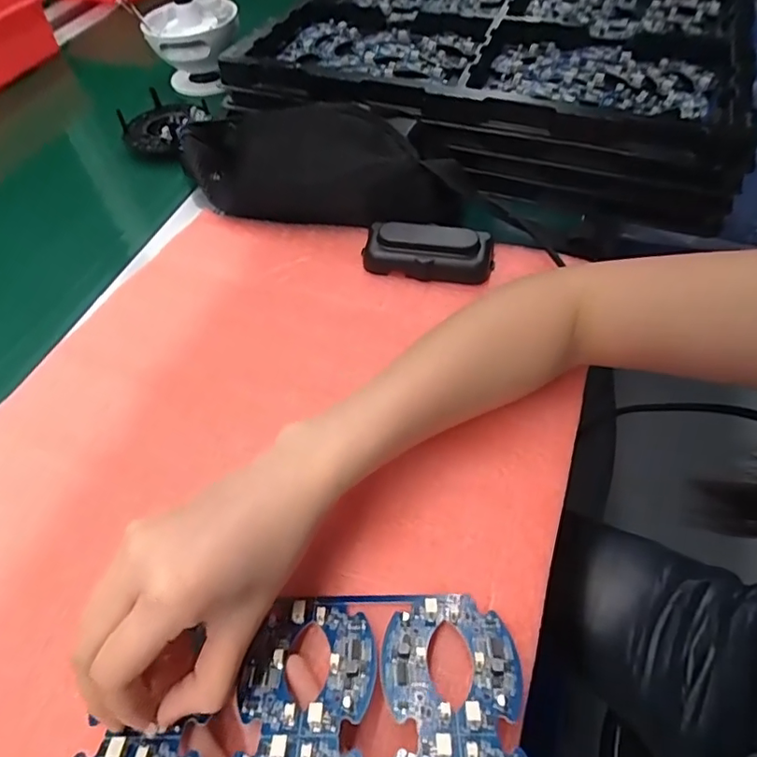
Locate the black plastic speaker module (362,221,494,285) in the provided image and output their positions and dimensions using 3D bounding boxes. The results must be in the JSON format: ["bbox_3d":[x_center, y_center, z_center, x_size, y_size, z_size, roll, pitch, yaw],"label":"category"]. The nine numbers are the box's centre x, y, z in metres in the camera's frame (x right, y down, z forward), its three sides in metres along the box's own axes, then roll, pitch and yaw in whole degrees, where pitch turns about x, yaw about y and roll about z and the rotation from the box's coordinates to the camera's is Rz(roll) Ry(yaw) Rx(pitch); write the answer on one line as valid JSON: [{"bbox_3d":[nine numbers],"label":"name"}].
[{"bbox_3d":[0.042,-0.109,0.441,0.107,0.034,0.043,6,54,8],"label":"black plastic speaker module"}]

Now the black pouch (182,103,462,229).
[{"bbox_3d":[-0.056,-0.194,0.483,0.266,0.075,0.079,10,54,11],"label":"black pouch"}]

